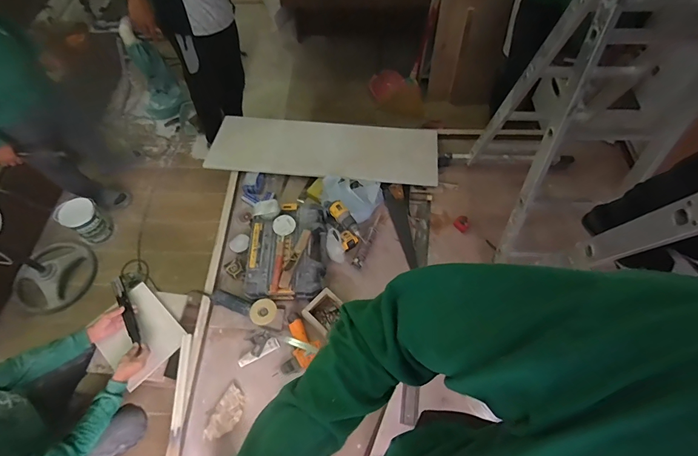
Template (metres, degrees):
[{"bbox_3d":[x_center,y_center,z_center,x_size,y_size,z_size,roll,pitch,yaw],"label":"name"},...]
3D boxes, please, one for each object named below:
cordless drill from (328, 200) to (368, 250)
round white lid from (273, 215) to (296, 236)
[{"bbox_3d":[-0.012,0.007,1.541,0.071,0.240,0.182,-39,67,-19],"label":"cordless drill"},{"bbox_3d":[-0.276,-0.014,1.573,0.090,0.019,0.089,0,60,1],"label":"round white lid"}]

